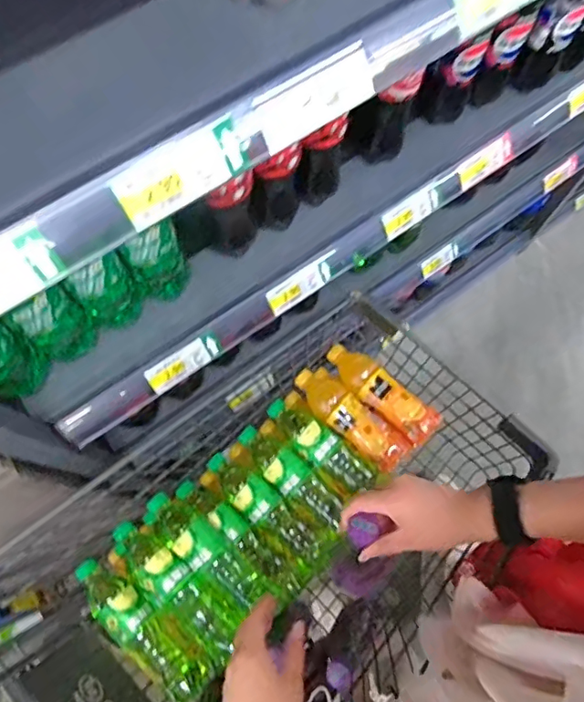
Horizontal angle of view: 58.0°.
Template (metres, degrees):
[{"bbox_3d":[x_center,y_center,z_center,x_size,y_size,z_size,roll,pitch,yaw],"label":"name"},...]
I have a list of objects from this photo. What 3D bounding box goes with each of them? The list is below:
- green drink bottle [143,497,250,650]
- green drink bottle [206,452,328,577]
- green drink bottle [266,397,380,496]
[{"bbox_3d":[-0.166,0.334,0.737,0.225,0.057,0.072,43,76,13],"label":"green drink bottle"},{"bbox_3d":[-0.041,0.245,0.814,0.232,0.070,0.057,43,76,13],"label":"green drink bottle"},{"bbox_3d":[0.043,0.149,0.829,0.191,0.060,0.062,42,76,13],"label":"green drink bottle"}]

